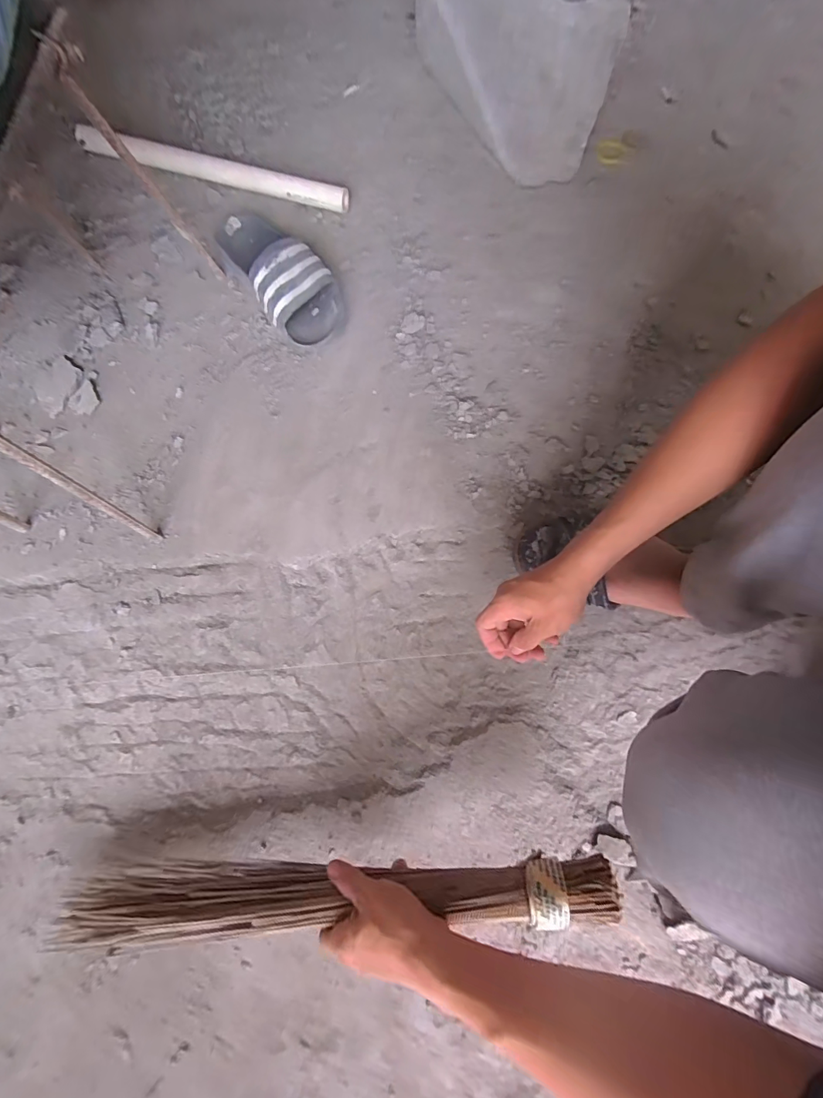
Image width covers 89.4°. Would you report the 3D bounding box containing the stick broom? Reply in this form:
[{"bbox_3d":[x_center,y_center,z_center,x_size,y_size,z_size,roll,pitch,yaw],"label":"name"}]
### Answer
[{"bbox_3d":[-0.087,0.322,0.387,0.526,0.052,0.046,-6,77,6],"label":"stick broom"}]

